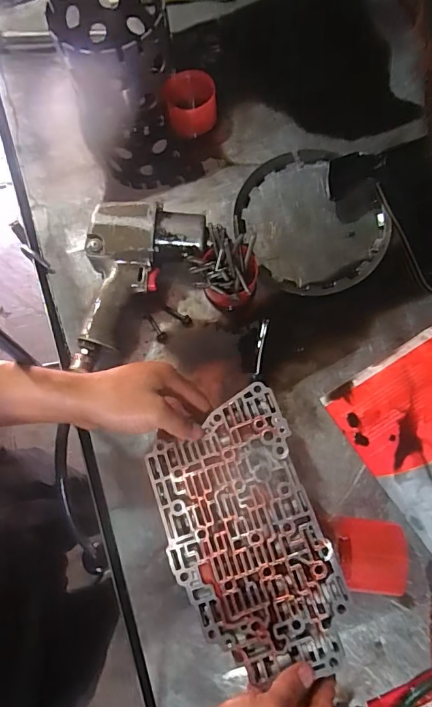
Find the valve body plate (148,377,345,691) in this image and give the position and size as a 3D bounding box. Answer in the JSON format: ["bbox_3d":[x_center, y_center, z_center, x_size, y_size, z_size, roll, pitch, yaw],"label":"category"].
[{"bbox_3d":[0.025,0.161,0.413,0.133,0.015,0.231,-17,70,-4],"label":"valve body plate"}]

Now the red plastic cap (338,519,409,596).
[{"bbox_3d":[0.150,0.196,0.440,0.054,0.040,0.062,3,75,5],"label":"red plastic cap"}]

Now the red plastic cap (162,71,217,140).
[{"bbox_3d":[-0.033,-0.324,0.599,0.065,0.054,0.060,-1,74,4],"label":"red plastic cap"}]

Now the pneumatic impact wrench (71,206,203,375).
[{"bbox_3d":[-0.085,-0.082,0.517,0.133,0.059,0.175,3,75,5],"label":"pneumatic impact wrench"}]

